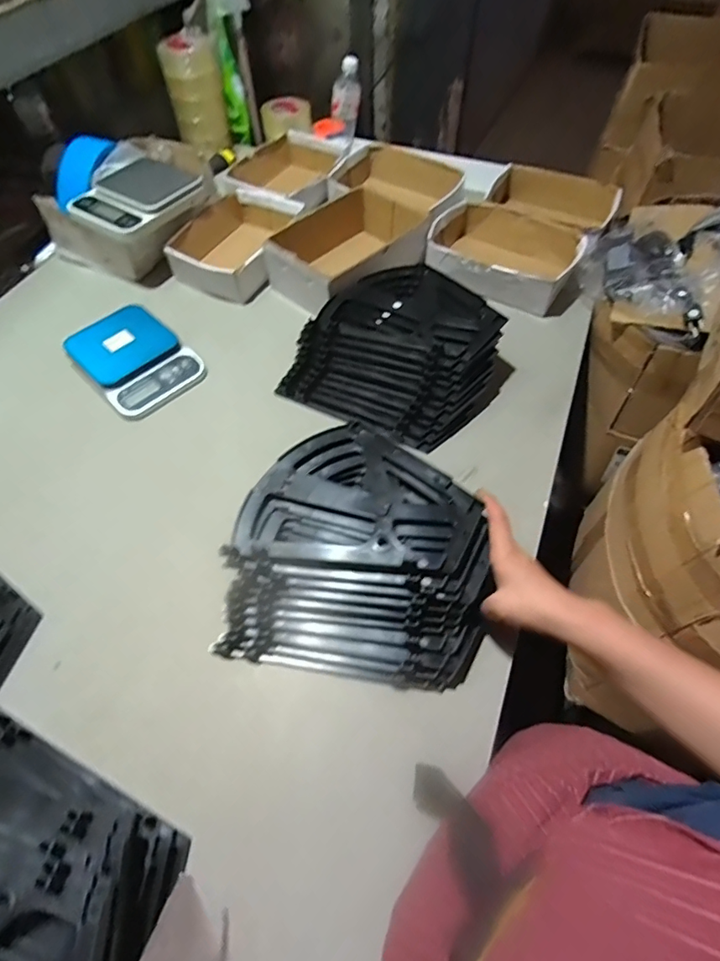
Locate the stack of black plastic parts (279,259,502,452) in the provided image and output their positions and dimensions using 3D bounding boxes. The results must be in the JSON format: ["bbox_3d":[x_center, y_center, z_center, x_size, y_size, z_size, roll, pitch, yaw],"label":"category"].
[{"bbox_3d":[0.069,-0.203,0.733,0.273,0.083,0.269,25,61,15],"label":"stack of black plastic parts"}]

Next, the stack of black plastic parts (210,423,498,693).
[{"bbox_3d":[0.003,0.077,0.561,0.272,0.086,0.265,8,58,6],"label":"stack of black plastic parts"}]

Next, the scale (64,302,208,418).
[{"bbox_3d":[-0.355,-0.192,0.764,0.201,0.040,0.150,39,66,22],"label":"scale"}]

